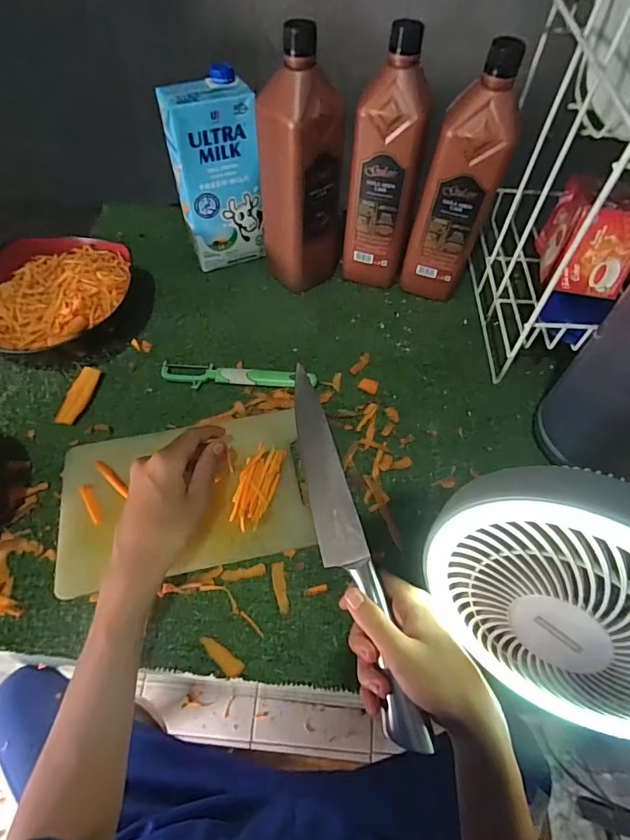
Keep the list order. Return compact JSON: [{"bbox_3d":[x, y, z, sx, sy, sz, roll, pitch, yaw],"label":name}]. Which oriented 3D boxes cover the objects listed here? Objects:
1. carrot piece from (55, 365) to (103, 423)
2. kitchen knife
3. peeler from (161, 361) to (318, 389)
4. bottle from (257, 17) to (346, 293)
[{"bbox_3d":[-0.257,-0.028,0.505,0.025,0.007,0.072,7,58,2],"label":"carrot piece"},{"bbox_3d":[0.022,0.097,0.390,0.034,0.030,0.313,-13,65,-11],"label":"kitchen knife"},{"bbox_3d":[-0.086,-0.048,0.515,0.175,0.008,0.031,7,58,2],"label":"peeler"},{"bbox_3d":[-0.013,-0.273,0.516,0.077,0.252,0.070,-39,67,-23],"label":"bottle"}]

